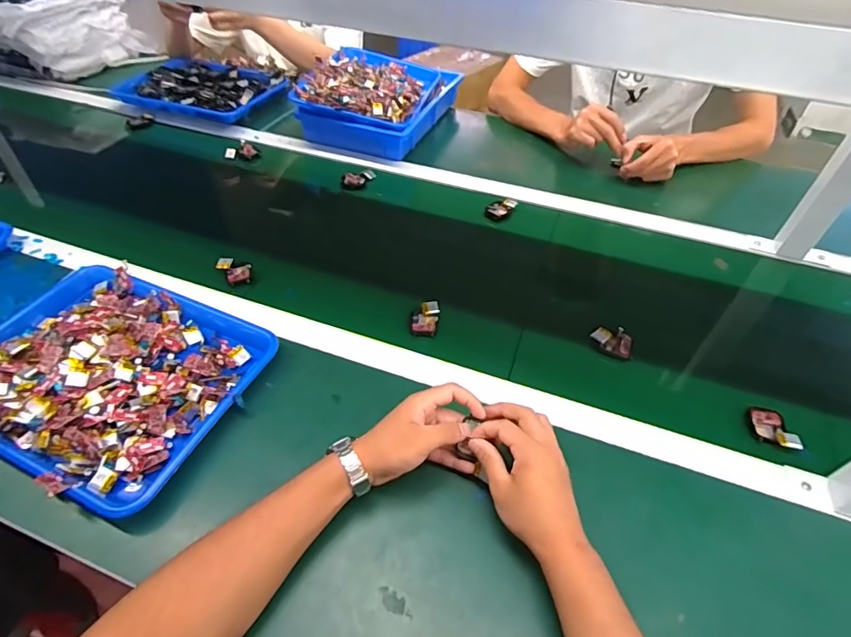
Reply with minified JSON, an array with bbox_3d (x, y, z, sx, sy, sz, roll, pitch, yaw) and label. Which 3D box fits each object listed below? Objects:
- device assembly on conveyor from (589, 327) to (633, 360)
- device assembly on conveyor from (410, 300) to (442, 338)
[{"bbox_3d":[0.249,0.031,0.632,0.052,0.025,0.034,18,49,15],"label":"device assembly on conveyor"},{"bbox_3d":[-0.001,-0.001,0.645,0.036,0.016,0.054,10,47,7],"label":"device assembly on conveyor"}]

